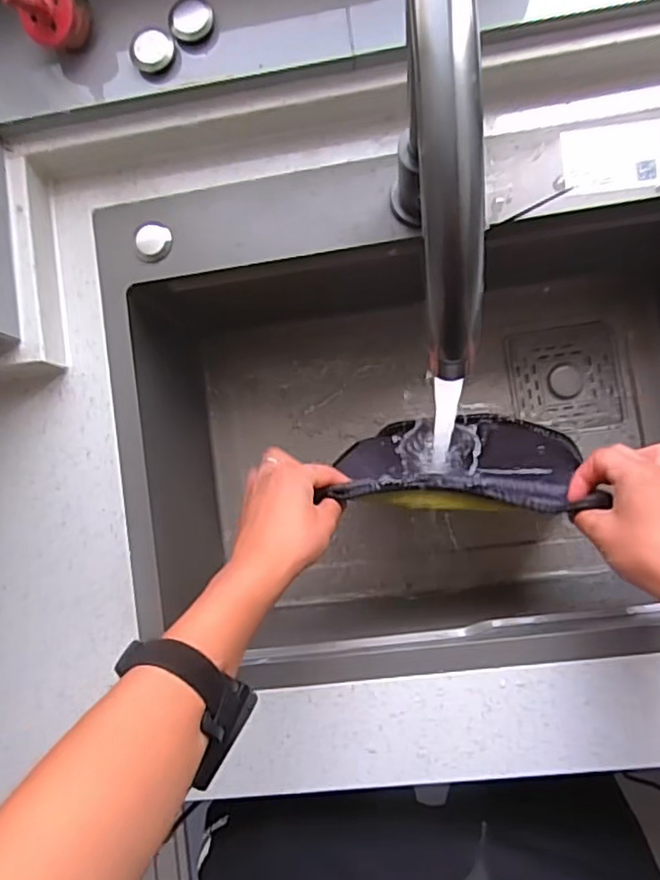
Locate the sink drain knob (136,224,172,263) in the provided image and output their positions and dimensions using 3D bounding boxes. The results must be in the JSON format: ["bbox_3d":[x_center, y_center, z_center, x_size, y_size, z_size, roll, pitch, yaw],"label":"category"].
[{"bbox_3d":[-0.159,-0.177,0.571,0.032,0.008,0.033,0,88,4],"label":"sink drain knob"}]

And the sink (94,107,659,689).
[{"bbox_3d":[0.118,-0.028,0.648,0.597,0.237,0.447,-8,87,7],"label":"sink"}]

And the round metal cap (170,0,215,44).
[{"bbox_3d":[-0.112,-0.341,0.510,0.034,0.012,0.031,0,88,7],"label":"round metal cap"}]

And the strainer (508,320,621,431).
[{"bbox_3d":[0.278,-0.071,0.746,0.121,0.008,0.120,-8,87,7],"label":"strainer"}]

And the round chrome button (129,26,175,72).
[{"bbox_3d":[-0.144,-0.316,0.511,0.033,0.011,0.031,0,88,7],"label":"round chrome button"}]

